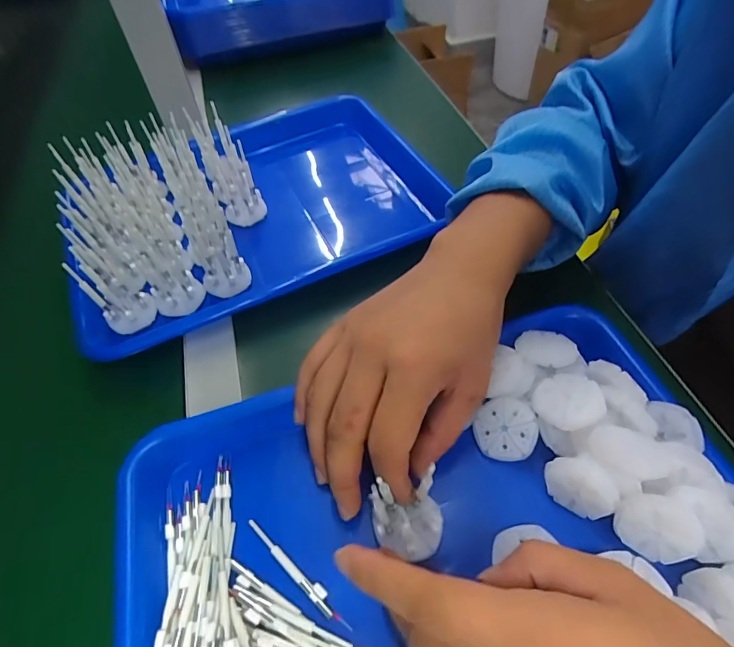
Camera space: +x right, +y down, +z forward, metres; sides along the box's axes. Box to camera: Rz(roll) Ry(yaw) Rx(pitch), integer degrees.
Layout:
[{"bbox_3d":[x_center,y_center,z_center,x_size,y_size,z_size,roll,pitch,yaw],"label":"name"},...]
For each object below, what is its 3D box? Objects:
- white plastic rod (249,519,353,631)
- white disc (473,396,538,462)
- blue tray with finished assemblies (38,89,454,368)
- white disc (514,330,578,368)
[{"bbox_3d":[-0.039,0.136,0.244,0.079,0.004,0.008,34,62,26],"label":"white plastic rod"},{"bbox_3d":[0.087,0.066,0.277,0.037,0.004,0.037,-6,73,21],"label":"white disc"},{"bbox_3d":[-0.096,-0.123,0.416,0.341,0.067,0.236,-18,64,-20],"label":"blue tray with finished assemblies"},{"bbox_3d":[0.118,0.015,0.291,0.036,0.006,0.033,-2,53,3],"label":"white disc"}]

